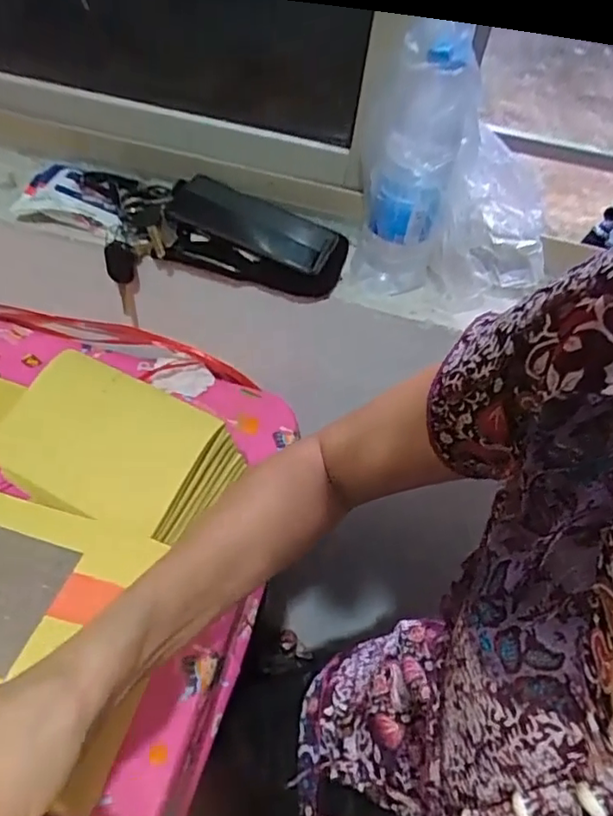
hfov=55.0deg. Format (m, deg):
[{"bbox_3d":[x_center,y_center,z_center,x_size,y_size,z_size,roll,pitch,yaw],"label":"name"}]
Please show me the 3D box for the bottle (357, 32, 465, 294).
[{"bbox_3d":[0.090,-0.197,0.517,0.065,0.225,0.050,19,44,10],"label":"bottle"}]

